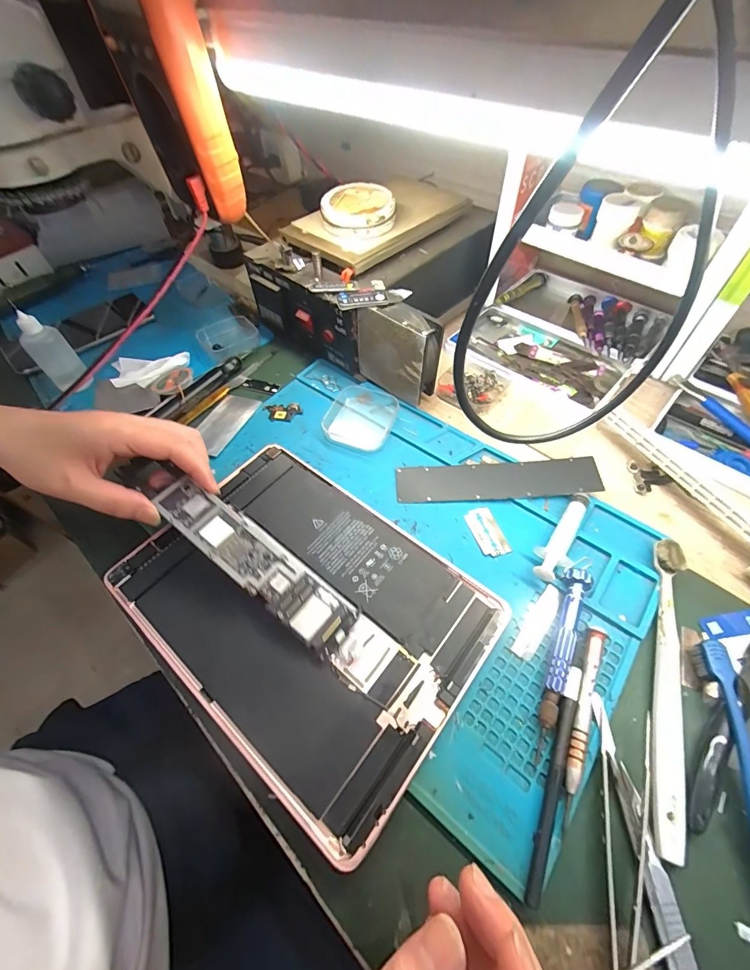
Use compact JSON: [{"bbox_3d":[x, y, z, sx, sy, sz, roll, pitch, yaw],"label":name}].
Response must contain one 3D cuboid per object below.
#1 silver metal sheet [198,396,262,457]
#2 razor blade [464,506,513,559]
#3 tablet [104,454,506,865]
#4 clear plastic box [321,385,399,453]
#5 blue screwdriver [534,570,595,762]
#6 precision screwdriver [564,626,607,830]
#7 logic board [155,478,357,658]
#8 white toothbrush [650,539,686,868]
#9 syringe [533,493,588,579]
[{"bbox_3d":[-0.155,-0.065,0.390,0.048,0.005,0.080,18,59,15],"label":"silver metal sheet"},{"bbox_3d":[0.089,0.036,0.304,0.023,0.004,0.043,-16,56,-7],"label":"razor blade"},{"bbox_3d":[-0.052,0.081,0.276,0.248,0.012,0.176,34,64,23],"label":"tablet"},{"bbox_3d":[-0.012,-0.068,0.375,0.062,0.015,0.075,19,59,16],"label":"clear plastic box"},{"bbox_3d":[0.119,0.109,0.243,0.015,0.018,0.117,20,60,17],"label":"blue screwdriver"},{"bbox_3d":[0.124,0.137,0.229,0.009,0.008,0.108,20,60,17],"label":"precision screwdriver"},{"bbox_3d":[-0.088,0.054,0.275,0.173,0.007,0.034,36,65,12],"label":"logic board"},{"bbox_3d":[0.181,0.117,0.237,0.016,0.015,0.180,16,58,14],"label":"white toothbrush"},{"bbox_3d":[0.143,0.040,0.290,0.024,0.016,0.079,30,63,22],"label":"syringe"}]

